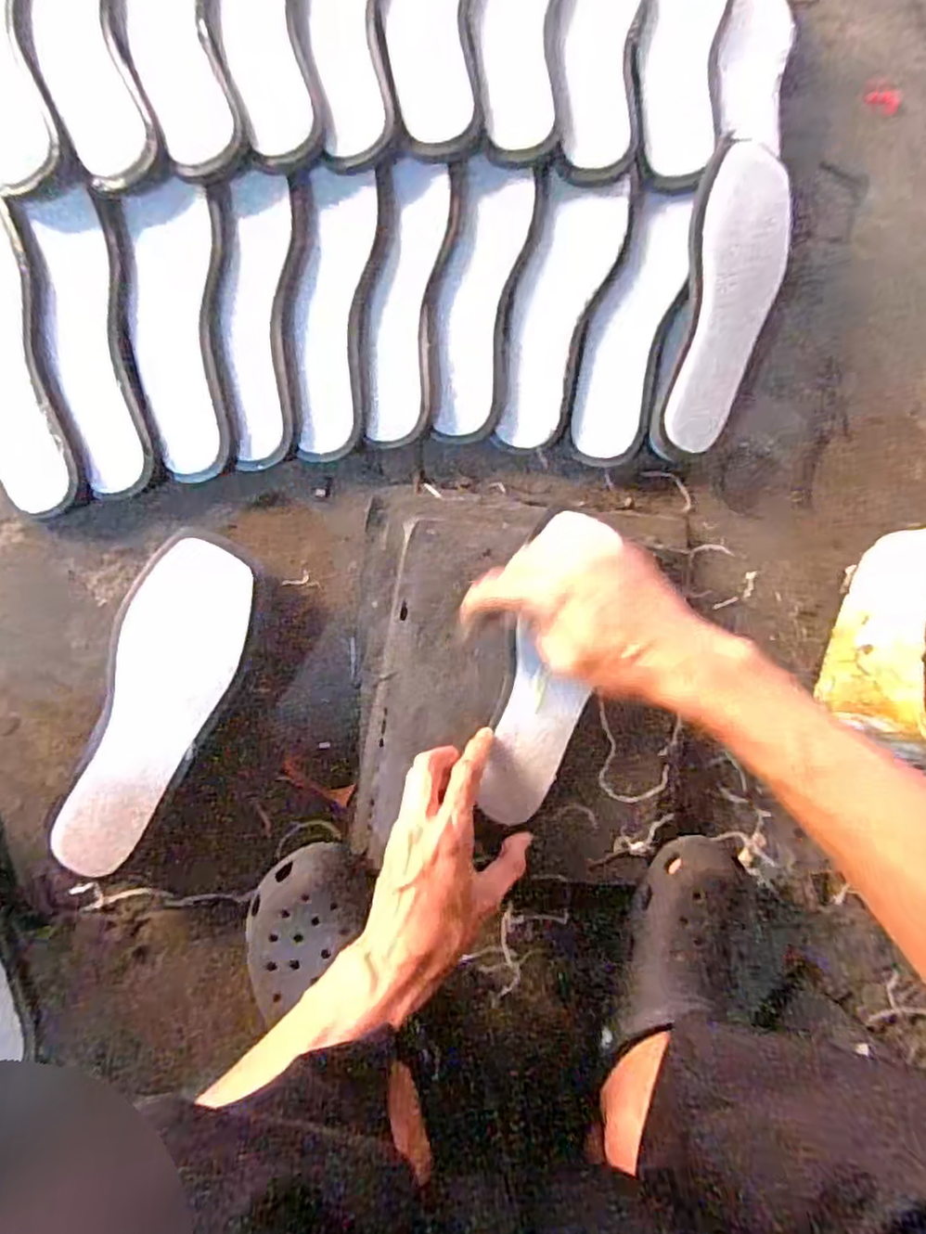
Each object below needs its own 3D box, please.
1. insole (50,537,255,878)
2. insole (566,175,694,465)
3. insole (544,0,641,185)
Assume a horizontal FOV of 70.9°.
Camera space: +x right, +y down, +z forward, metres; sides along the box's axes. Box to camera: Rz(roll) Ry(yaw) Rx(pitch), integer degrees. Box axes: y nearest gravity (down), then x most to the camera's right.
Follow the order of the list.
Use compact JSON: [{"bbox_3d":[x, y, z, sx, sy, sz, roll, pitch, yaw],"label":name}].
[{"bbox_3d":[-0.221,0.064,0.471,0.087,0.008,0.241,18,85,-3],"label":"insole"},{"bbox_3d":[0.137,-0.243,0.549,0.072,0.019,0.221,14,98,-3],"label":"insole"},{"bbox_3d":[0.110,-0.485,0.545,0.073,0.018,0.242,5,86,-4],"label":"insole"}]

